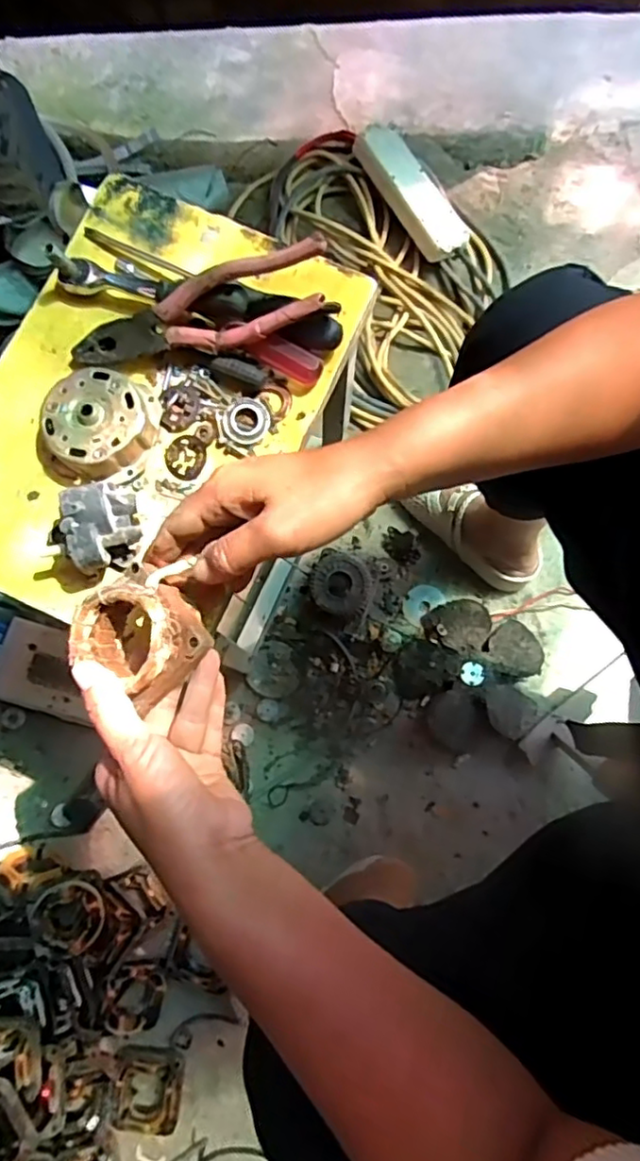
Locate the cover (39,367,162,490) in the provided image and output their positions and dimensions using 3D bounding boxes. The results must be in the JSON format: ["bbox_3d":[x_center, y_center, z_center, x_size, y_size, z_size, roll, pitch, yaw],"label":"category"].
[{"bbox_3d":[-0.162,-0.110,0.447,0.081,0.030,0.077,6,79,4],"label":"cover"}]

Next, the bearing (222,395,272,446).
[{"bbox_3d":[-0.055,-0.117,0.461,0.035,0.010,0.034,14,80,5],"label":"bearing"}]

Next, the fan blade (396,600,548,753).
[{"bbox_3d":[0.201,0.126,0.836,0.182,0.045,0.184,0,78,1],"label":"fan blade"}]

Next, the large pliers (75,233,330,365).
[{"bbox_3d":[-0.085,-0.188,0.444,0.192,0.015,0.051,-13,112,13],"label":"large pliers"}]

